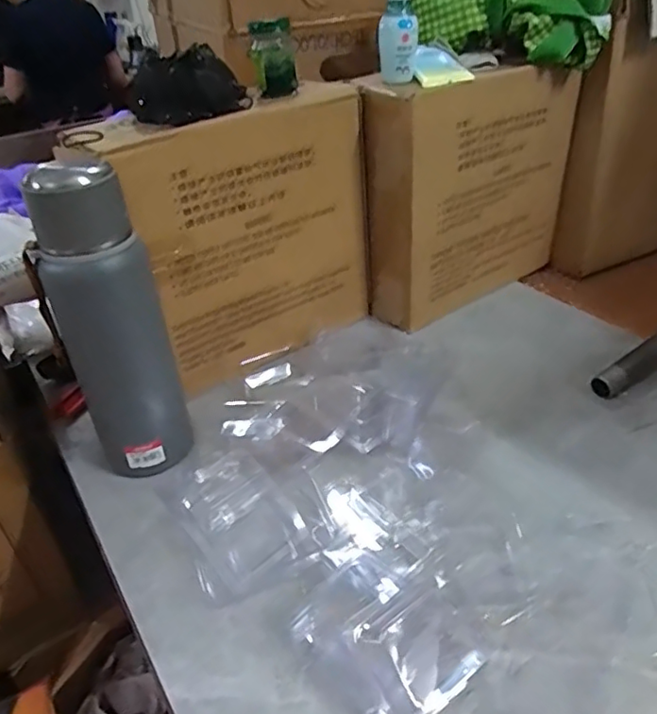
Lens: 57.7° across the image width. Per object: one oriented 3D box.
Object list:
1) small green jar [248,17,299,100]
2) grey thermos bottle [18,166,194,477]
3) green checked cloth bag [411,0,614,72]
[{"bbox_3d":[-0.054,-0.290,0.587,0.041,0.070,0.032,-6,34,-3],"label":"small green jar"},{"bbox_3d":[-0.175,-0.017,0.488,0.080,0.266,0.063,-19,38,-21],"label":"grey thermos bottle"},{"bbox_3d":[0.200,-0.385,0.662,0.204,0.094,0.103,2,35,10],"label":"green checked cloth bag"}]

